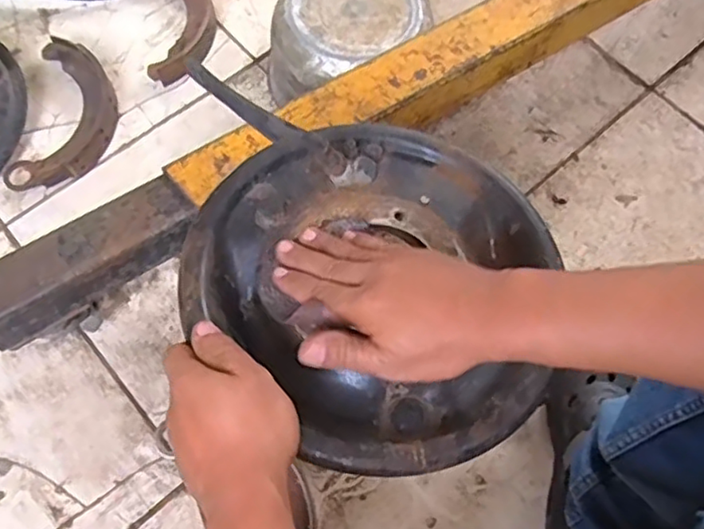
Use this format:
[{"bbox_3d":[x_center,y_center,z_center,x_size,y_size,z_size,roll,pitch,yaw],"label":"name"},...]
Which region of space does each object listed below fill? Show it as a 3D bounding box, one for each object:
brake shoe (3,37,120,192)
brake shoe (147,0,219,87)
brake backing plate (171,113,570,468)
[{"bbox_3d":[-0.378,-0.201,0.859,0.121,0.032,0.224,5,69,0],"label":"brake shoe"},{"bbox_3d":[-0.251,-0.365,0.927,0.102,0.035,0.223,-9,69,-6],"label":"brake shoe"},{"bbox_3d":[0.025,0.004,0.454,0.243,0.050,0.259,1,69,-2],"label":"brake backing plate"}]

